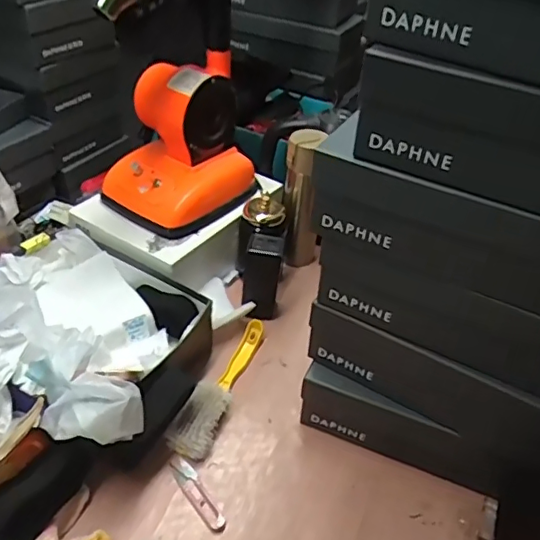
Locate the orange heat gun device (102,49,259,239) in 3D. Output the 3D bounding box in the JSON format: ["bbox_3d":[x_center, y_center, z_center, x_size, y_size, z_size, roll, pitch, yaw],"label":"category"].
[{"bbox_3d":[-0.137,-0.199,0.872,0.218,0.202,0.157,-29,51,-34],"label":"orange heat gun device"}]

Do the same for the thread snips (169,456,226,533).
[{"bbox_3d":[-0.087,0.264,0.660,0.023,0.008,0.101,-23,47,-29],"label":"thread snips"}]

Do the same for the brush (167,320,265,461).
[{"bbox_3d":[-0.063,0.153,0.766,0.055,0.036,0.230,18,41,15],"label":"brush"}]

